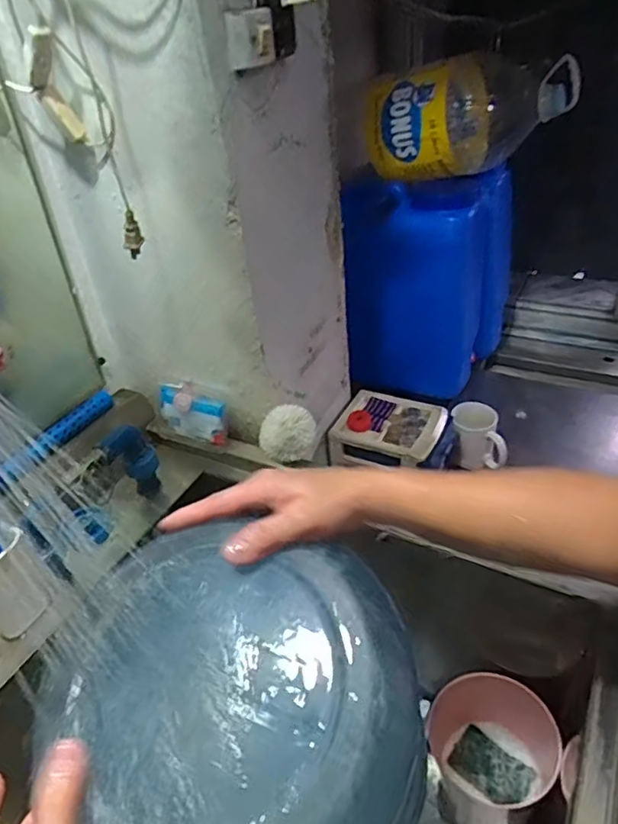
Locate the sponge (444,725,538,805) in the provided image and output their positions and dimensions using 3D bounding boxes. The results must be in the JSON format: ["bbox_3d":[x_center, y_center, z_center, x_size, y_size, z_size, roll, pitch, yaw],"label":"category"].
[{"bbox_3d":[0.230,0.446,0.721,0.090,0.011,0.066,26,47,35],"label":"sponge"}]

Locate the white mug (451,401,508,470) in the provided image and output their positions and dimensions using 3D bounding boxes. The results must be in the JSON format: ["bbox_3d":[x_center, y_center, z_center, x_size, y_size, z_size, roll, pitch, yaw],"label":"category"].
[{"bbox_3d":[0.301,0.047,1.021,0.092,0.101,0.075,0,37,8],"label":"white mug"}]

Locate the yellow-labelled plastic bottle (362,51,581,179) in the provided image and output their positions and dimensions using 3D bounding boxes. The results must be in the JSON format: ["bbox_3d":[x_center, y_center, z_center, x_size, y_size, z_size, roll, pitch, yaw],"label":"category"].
[{"bbox_3d":[0.272,-0.515,1.001,0.329,0.176,0.130,-7,37,-1],"label":"yellow-labelled plastic bottle"}]

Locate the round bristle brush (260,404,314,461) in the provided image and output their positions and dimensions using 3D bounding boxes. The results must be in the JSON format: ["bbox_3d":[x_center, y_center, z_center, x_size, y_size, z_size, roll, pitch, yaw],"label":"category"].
[{"bbox_3d":[-0.028,0.028,0.731,0.070,0.056,0.046,-5,37,2],"label":"round bristle brush"}]

